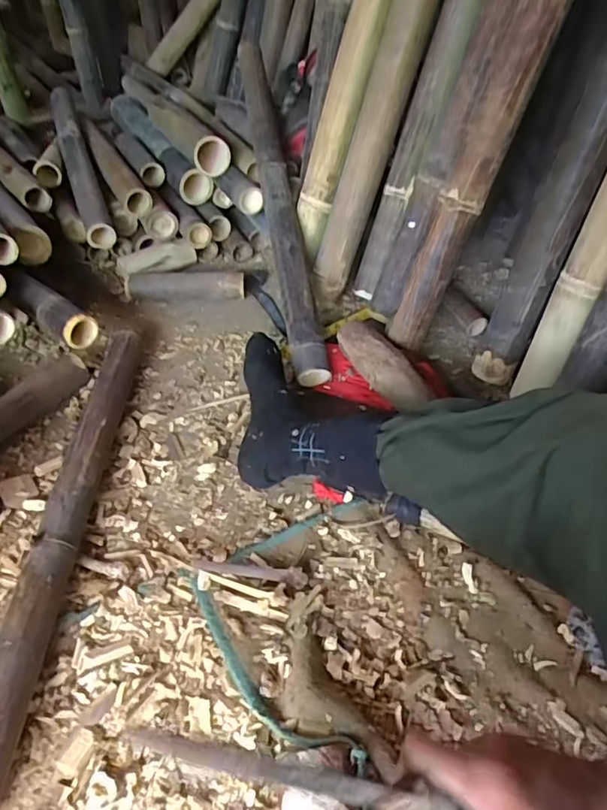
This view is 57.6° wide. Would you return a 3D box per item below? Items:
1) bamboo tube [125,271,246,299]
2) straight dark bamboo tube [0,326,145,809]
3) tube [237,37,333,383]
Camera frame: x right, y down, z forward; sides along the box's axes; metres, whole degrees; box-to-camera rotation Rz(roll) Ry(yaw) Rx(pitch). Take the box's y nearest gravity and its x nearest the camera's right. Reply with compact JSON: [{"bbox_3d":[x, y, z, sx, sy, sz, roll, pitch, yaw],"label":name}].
[{"bbox_3d":[-0.229,-0.226,1.077,0.231,0.054,0.045,2,43,3],"label":"bamboo tube"},{"bbox_3d":[-0.290,0.120,0.708,0.047,0.066,0.669,0,43,1],"label":"straight dark bamboo tube"},{"bbox_3d":[-0.049,-0.407,1.044,0.064,0.066,0.820,-7,65,-7],"label":"tube"}]

